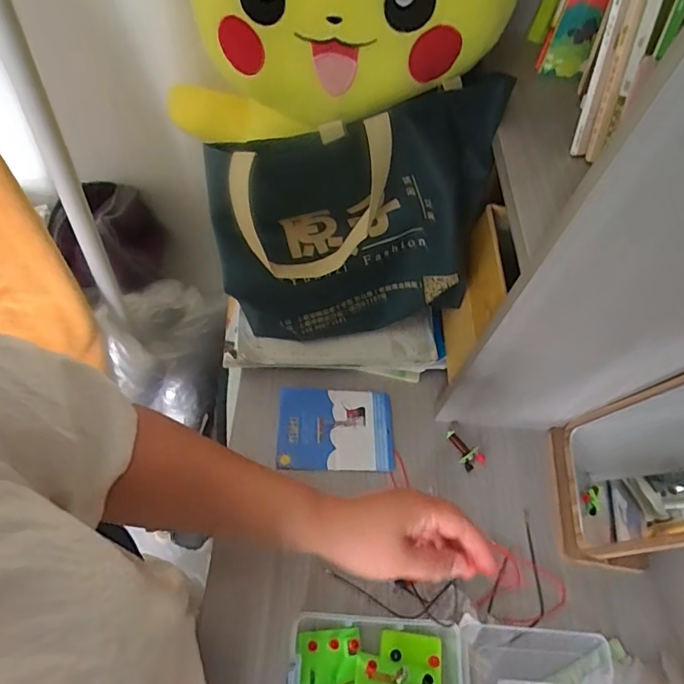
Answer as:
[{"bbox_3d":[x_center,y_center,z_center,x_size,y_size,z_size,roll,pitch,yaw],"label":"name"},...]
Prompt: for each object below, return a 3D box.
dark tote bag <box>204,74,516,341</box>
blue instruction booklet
[{"bbox_3d":[0.016,-0.119,0.551,0.300,0.259,0.087,-6,58,-12],"label":"dark tote bag"},{"bbox_3d":[-0.008,0.104,0.608,0.136,0.013,0.104,3,58,-4],"label":"blue instruction booklet"}]

